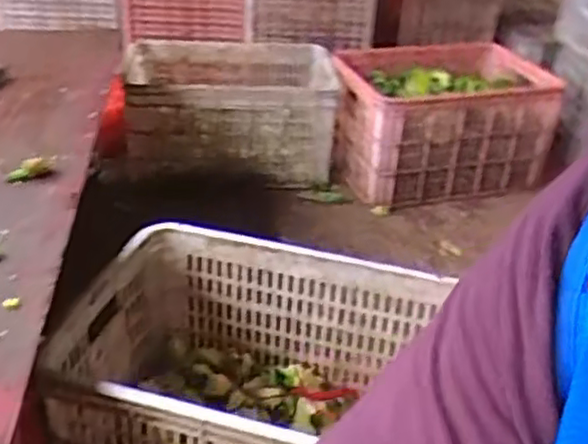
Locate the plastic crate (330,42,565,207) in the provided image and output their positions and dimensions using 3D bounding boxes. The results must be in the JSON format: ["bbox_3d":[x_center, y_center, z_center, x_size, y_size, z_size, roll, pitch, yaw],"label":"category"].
[{"bbox_3d":[0.358,-0.254,1.780,0.554,0.276,0.333,-7,33,-19],"label":"plastic crate"}]

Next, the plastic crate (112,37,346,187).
[{"bbox_3d":[-0.163,-0.276,1.762,0.511,0.245,0.315,3,28,-4],"label":"plastic crate"}]

